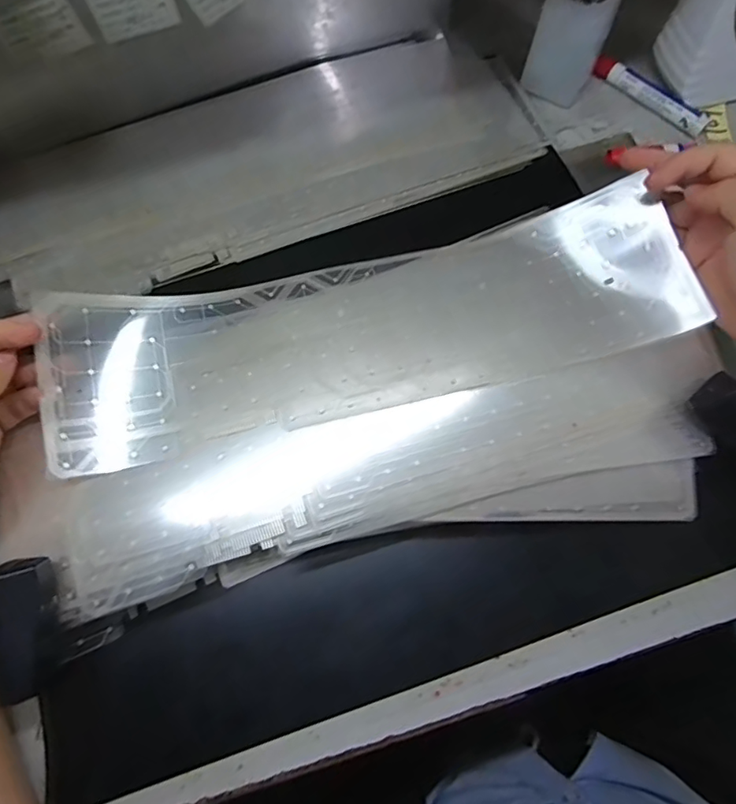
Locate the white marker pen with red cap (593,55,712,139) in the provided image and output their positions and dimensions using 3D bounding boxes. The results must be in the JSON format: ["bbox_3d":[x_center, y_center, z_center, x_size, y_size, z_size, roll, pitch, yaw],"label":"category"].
[{"bbox_3d":[0.252,-0.275,0.463,0.020,0.015,0.113,-37,73,-12],"label":"white marker pen with red cap"}]

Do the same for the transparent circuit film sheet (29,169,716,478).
[{"bbox_3d":[-0.009,-0.052,0.334,0.385,0.040,0.112,-13,69,-4],"label":"transparent circuit film sheet"}]

